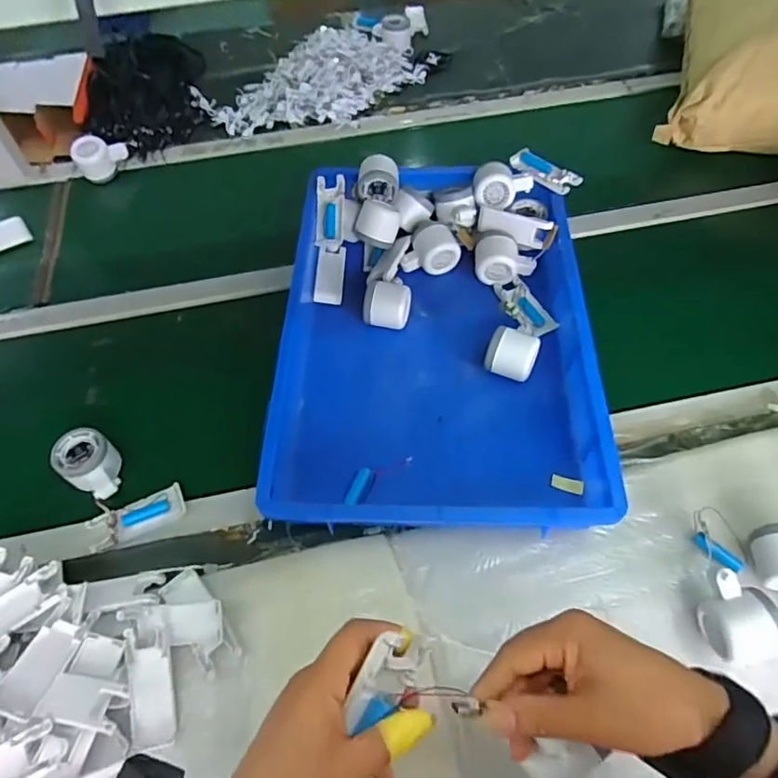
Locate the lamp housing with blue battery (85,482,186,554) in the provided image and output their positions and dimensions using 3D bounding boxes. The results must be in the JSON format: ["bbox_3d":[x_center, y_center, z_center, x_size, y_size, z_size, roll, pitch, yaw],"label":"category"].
[{"bbox_3d":[-0.278,0.144,0.623,0.101,0.014,0.037,-25,60,-14],"label":"lamp housing with blue battery"}]

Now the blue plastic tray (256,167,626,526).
[{"bbox_3d":[0.057,-0.073,0.721,0.367,0.079,0.511,1,58,2],"label":"blue plastic tray"}]

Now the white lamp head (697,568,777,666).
[{"bbox_3d":[0.327,0.212,0.523,0.057,0.057,0.079,-6,58,-2],"label":"white lamp head"}]

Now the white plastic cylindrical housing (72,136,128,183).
[{"bbox_3d":[-0.496,-0.404,0.966,0.091,0.058,0.059,-30,62,-17],"label":"white plastic cylindrical housing"}]

